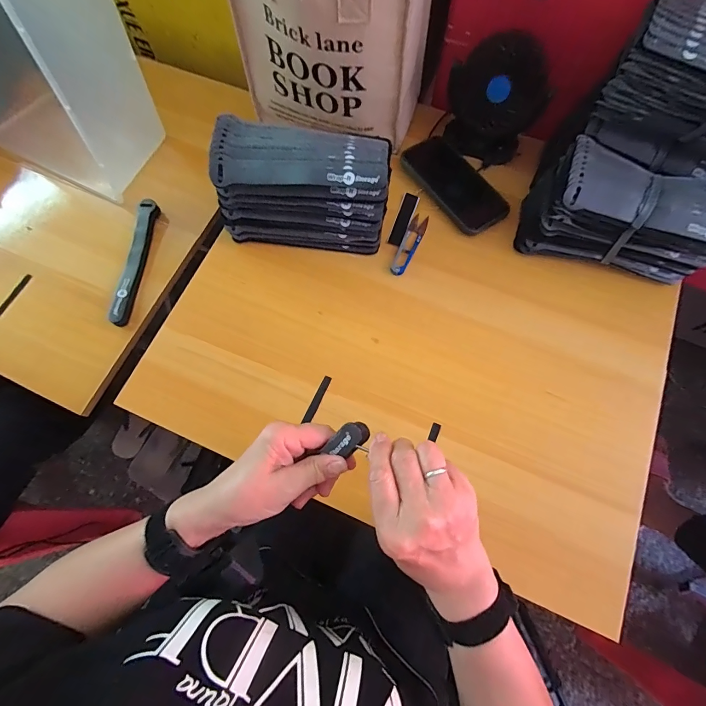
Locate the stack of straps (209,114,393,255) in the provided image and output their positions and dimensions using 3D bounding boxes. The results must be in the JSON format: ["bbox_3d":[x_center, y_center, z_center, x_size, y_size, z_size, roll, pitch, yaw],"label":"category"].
[{"bbox_3d":[-0.060,-0.204,0.457,0.204,0.109,0.099,6,73,2],"label":"stack of straps"}]

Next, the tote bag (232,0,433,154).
[{"bbox_3d":[-0.023,-0.405,0.441,0.214,0.201,0.165,23,75,7],"label":"tote bag"}]

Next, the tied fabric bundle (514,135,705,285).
[{"bbox_3d":[0.330,-0.170,0.438,0.212,0.092,0.102,13,74,5],"label":"tied fabric bundle"}]

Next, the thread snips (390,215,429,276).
[{"bbox_3d":[0.077,-0.148,0.488,0.023,0.013,0.103,23,75,7],"label":"thread snips"}]

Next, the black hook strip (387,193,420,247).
[{"bbox_3d":[0.071,-0.187,0.504,0.022,0.005,0.089,20,74,6],"label":"black hook strip"}]

